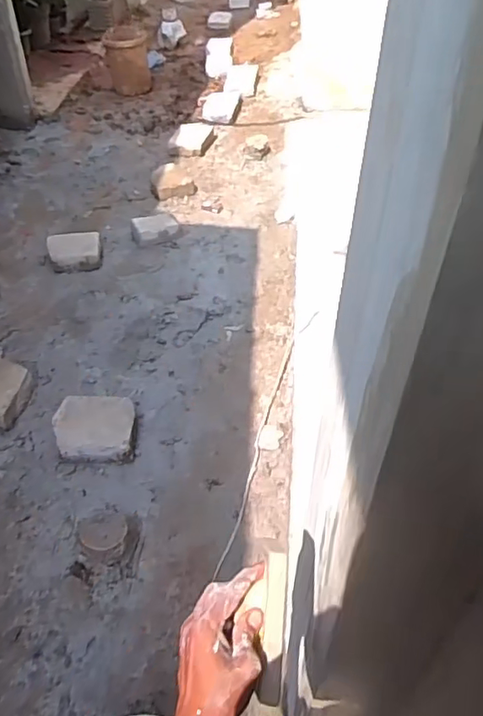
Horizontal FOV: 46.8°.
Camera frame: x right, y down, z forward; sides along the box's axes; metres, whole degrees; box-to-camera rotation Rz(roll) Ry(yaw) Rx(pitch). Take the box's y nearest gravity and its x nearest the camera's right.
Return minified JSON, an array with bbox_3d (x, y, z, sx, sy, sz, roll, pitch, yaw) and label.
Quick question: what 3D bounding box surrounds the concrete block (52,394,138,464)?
[{"bbox_3d":[-0.430,0.209,1.649,0.245,0.093,0.204,0,45,-4],"label":"concrete block"}]

